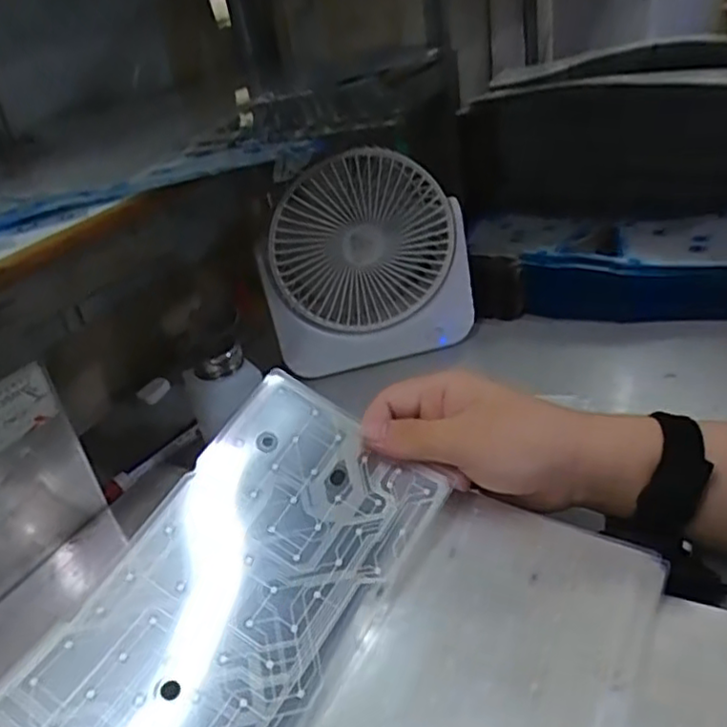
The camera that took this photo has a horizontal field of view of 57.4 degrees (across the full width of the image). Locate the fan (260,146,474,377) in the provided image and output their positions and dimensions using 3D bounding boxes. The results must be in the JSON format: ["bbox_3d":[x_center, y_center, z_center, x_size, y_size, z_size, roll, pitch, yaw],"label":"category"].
[{"bbox_3d":[-0.001,-0.093,0.610,0.183,0.185,0.061,-18,31,-11],"label":"fan"}]

